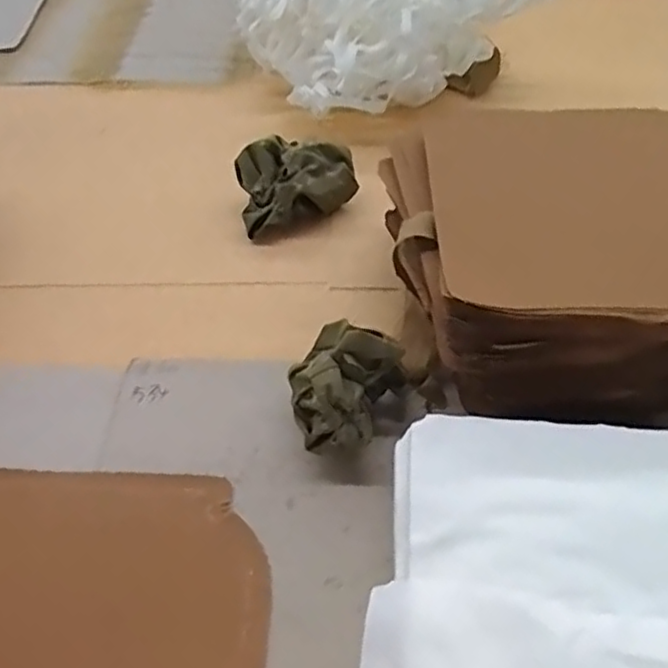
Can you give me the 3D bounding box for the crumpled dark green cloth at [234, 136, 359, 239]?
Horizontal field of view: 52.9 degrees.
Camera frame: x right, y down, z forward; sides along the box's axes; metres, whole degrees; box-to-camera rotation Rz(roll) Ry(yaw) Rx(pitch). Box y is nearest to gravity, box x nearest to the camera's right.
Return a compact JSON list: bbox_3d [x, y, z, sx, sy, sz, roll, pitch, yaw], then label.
[{"bbox_3d":[-0.038,-0.142,0.627,0.110,0.062,0.068,-20,50,-15],"label":"crumpled dark green cloth"}]

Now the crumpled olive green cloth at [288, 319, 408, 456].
[{"bbox_3d":[0.005,0.038,0.461,0.075,0.061,0.086,24,52,22],"label":"crumpled olive green cloth"}]

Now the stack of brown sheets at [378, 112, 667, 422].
[{"bbox_3d":[0.181,-0.052,0.498,0.267,0.109,0.235,-2,48,0],"label":"stack of brown sheets"}]

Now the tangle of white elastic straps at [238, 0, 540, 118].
[{"bbox_3d":[0.049,-0.372,0.766,0.281,0.115,0.297,-21,50,-16],"label":"tangle of white elastic straps"}]

